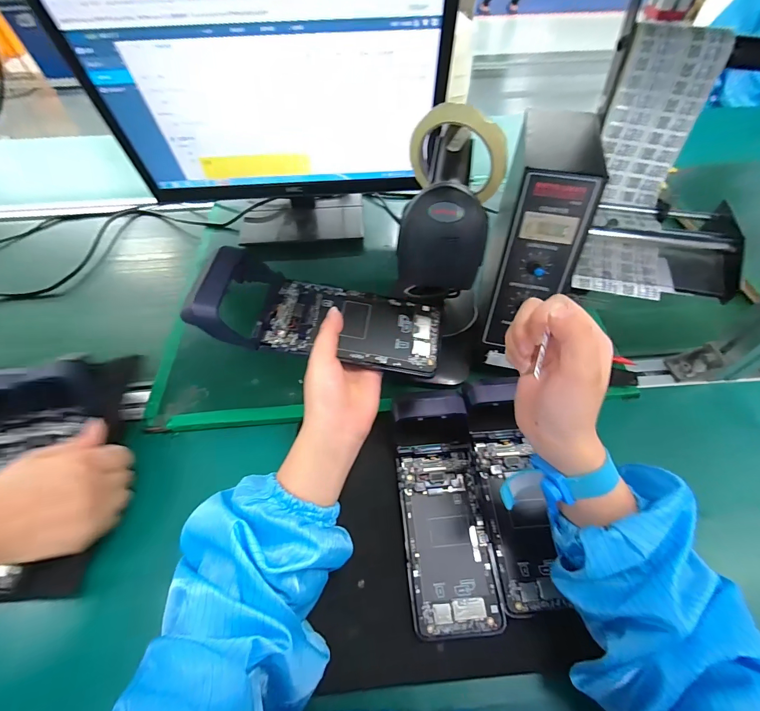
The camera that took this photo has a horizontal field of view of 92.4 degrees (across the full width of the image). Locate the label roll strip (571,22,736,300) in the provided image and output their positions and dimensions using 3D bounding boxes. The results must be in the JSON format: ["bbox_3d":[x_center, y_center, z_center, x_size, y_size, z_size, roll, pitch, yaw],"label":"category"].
[{"bbox_3d":[0.259,-0.181,0.369,0.086,0.061,0.242,9,95,8],"label":"label roll strip"}]

